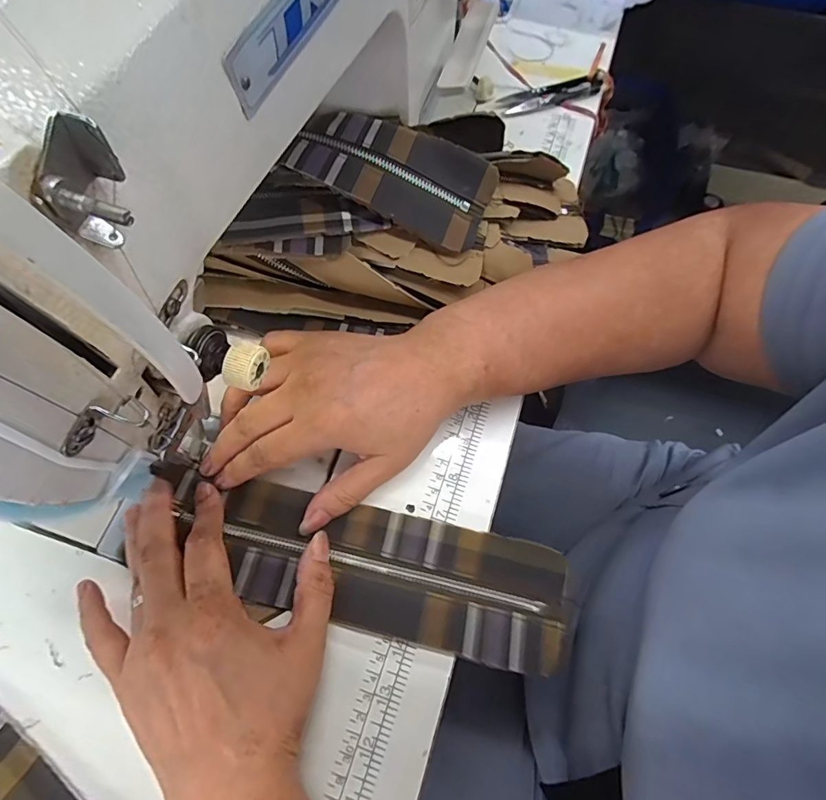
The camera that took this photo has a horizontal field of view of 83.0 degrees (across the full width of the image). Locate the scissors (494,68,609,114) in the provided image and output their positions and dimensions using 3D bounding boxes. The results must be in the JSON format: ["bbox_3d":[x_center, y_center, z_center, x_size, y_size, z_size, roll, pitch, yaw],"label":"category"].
[{"bbox_3d":[0.129,-0.284,0.434,0.109,0.006,0.027,-16,69,-7],"label":"scissors"}]

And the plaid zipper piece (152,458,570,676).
[{"bbox_3d":[-0.037,0.095,0.283,0.254,0.009,0.070,15,70,6],"label":"plaid zipper piece"}]

